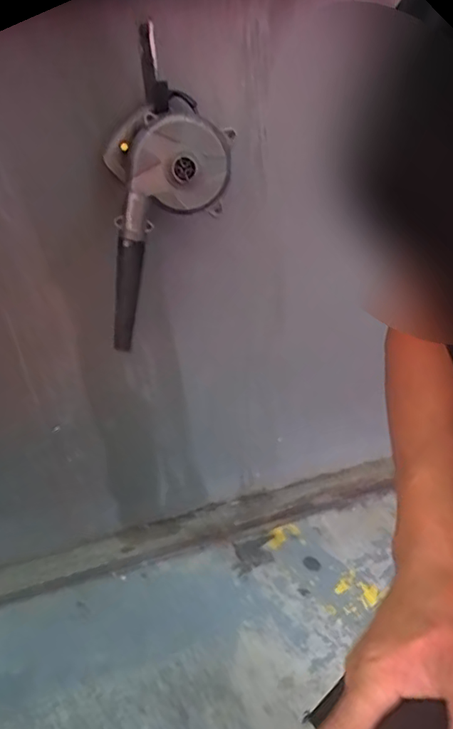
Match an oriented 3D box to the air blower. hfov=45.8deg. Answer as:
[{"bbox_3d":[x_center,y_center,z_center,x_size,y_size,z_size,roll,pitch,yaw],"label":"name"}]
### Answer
[{"bbox_3d":[-0.118,-0.263,0.897,0.146,0.511,0.161,1,23,-44],"label":"air blower"}]

